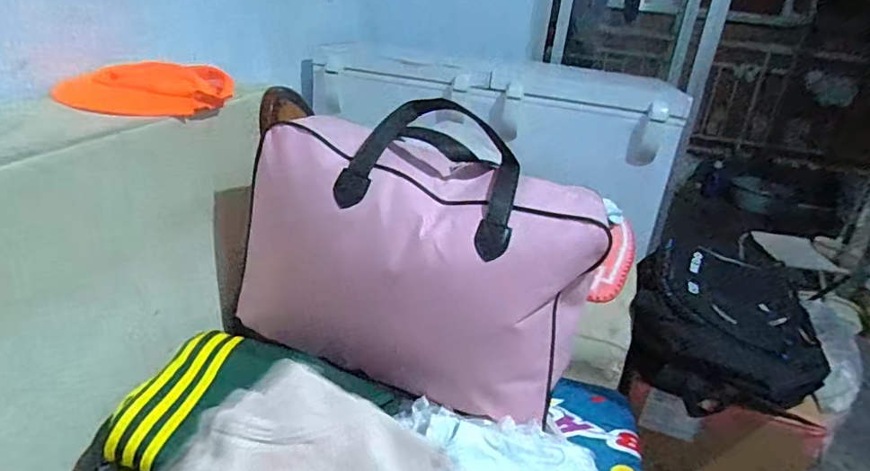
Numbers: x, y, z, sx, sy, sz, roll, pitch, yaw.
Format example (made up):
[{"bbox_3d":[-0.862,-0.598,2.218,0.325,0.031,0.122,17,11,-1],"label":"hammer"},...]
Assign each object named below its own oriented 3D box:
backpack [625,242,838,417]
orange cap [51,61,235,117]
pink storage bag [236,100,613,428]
[{"bbox_3d":[0.577,0.184,1.065,0.350,0.152,0.400,16,24,21],"label":"backpack"},{"bbox_3d":[-0.416,-0.216,0.777,0.236,0.053,0.173,-3,25,-23],"label":"orange cap"},{"bbox_3d":[-0.029,0.032,0.760,0.486,0.300,0.214,13,23,14],"label":"pink storage bag"}]

